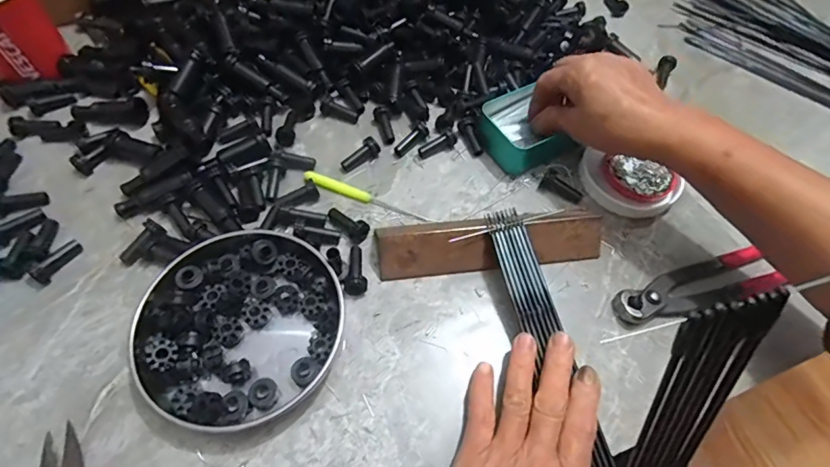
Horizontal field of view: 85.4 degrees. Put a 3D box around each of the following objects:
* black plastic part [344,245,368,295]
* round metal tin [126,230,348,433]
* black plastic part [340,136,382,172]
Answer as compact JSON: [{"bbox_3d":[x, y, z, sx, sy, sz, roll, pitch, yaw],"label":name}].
[{"bbox_3d":[-0.047,0.028,0.352,0.017,0.017,0.042,-5,59,-7],"label":"black plastic part"},{"bbox_3d":[-0.123,0.063,0.320,0.135,0.027,0.136,2,59,-2],"label":"round metal tin"},{"bbox_3d":[-0.050,-0.071,0.415,0.038,0.016,0.015,-38,67,-5],"label":"black plastic part"}]

